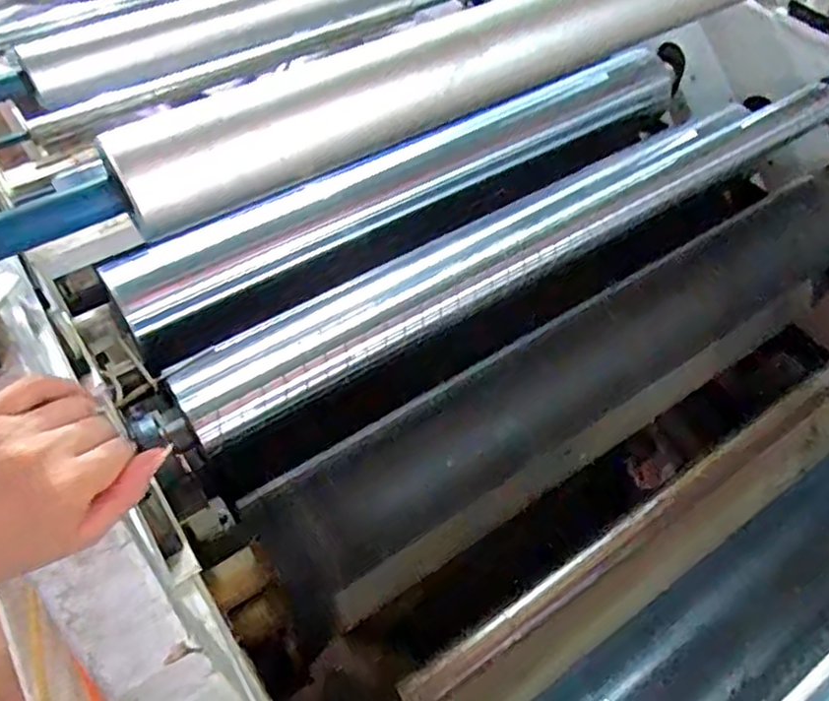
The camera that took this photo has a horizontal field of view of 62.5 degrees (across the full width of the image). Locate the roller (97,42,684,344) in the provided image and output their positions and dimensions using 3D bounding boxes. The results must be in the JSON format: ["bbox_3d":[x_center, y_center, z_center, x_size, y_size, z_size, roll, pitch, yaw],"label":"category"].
[{"bbox_3d":[0.048,-0.379,1.433,1.375,0.124,0.127,-27,59,-21],"label":"roller"}]

